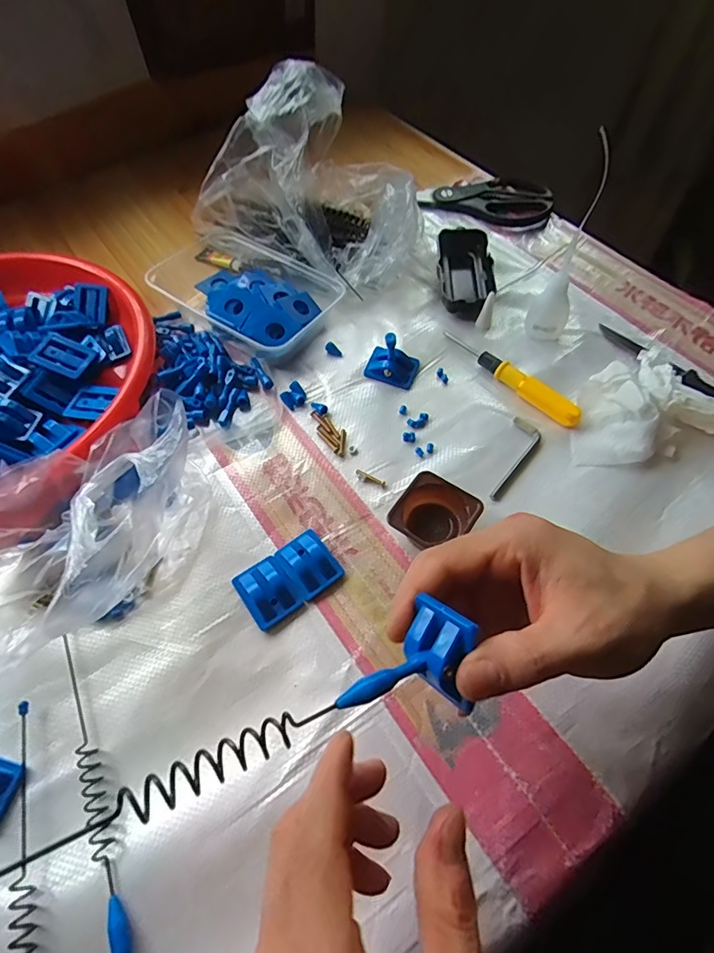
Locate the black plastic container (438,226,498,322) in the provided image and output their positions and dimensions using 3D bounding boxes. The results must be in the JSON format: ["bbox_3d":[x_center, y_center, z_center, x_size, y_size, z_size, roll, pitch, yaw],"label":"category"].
[{"bbox_3d":[0.109,-0.205,0.491,0.054,0.031,0.110,5,59,5],"label":"black plastic container"}]

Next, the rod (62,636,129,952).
[{"bbox_3d":[-0.150,0.187,0.278,0.013,0.009,0.197,-24,61,-12],"label":"rod"}]

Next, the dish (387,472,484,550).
[{"bbox_3d":[0.055,0.030,0.358,0.053,0.025,0.055,39,67,22],"label":"dish"}]

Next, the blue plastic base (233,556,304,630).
[{"bbox_3d":[-0.063,0.079,0.337,0.034,0.018,0.043,-33,63,-17],"label":"blue plastic base"}]

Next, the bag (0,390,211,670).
[{"bbox_3d":[-0.194,0.041,0.329,0.217,0.075,0.130,-35,63,-18],"label":"bag"}]

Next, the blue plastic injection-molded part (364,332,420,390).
[{"bbox_3d":[0.032,-0.108,0.428,0.045,0.043,0.034,12,60,9],"label":"blue plastic injection-molded part"}]

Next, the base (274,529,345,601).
[{"bbox_3d":[-0.035,0.061,0.347,0.035,0.015,0.045,-32,63,-17],"label":"base"}]

